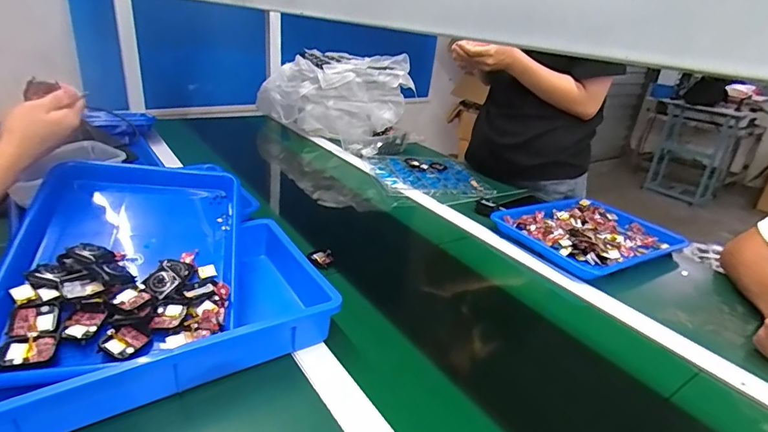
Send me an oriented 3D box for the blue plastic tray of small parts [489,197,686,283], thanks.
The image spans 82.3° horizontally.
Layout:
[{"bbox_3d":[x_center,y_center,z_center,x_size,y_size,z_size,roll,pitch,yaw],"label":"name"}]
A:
[{"bbox_3d":[0.409,0.030,0.874,0.325,0.031,0.241,-10,30,-31],"label":"blue plastic tray of small parts"}]

